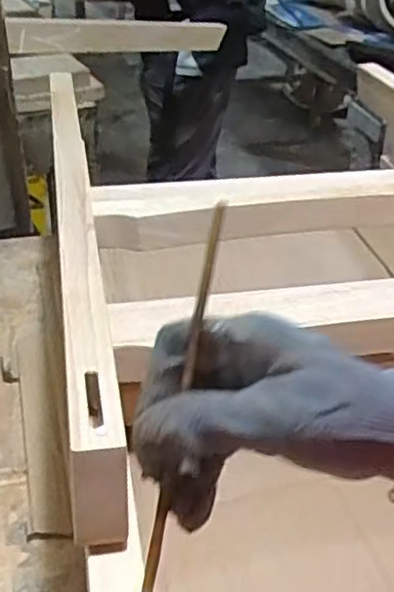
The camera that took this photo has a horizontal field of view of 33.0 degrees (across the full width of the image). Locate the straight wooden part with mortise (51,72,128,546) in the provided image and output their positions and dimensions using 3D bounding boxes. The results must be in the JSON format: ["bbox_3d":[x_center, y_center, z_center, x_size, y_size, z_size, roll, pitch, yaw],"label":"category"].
[{"bbox_3d":[-0.114,-0.082,0.614,0.033,0.050,0.658,-5,37,-10],"label":"straight wooden part with mortise"}]

